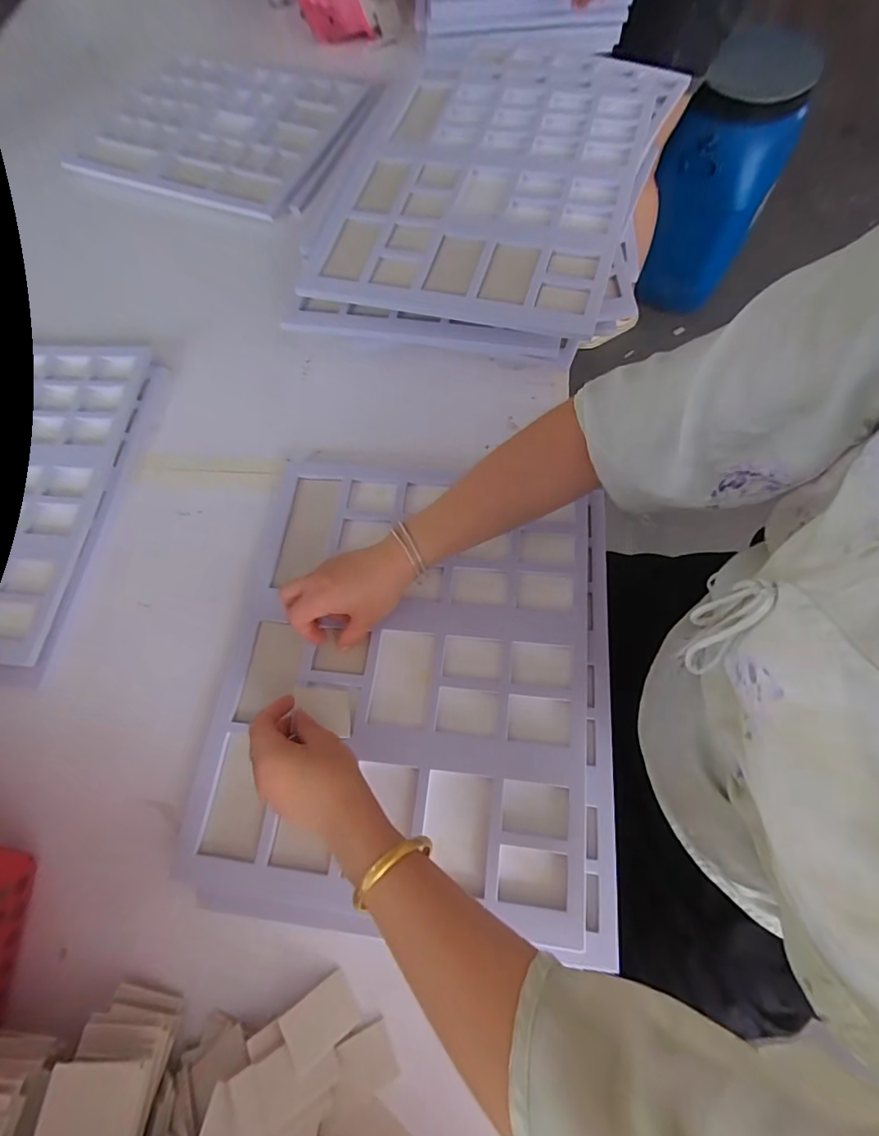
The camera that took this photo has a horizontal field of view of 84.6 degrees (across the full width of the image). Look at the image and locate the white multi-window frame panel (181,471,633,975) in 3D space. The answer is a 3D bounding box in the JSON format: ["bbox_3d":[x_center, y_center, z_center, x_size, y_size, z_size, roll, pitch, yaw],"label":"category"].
[{"bbox_3d":[-0.028,0.094,0.479,0.379,0.035,0.417,5,68,7],"label":"white multi-window frame panel"}]

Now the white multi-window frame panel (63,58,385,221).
[{"bbox_3d":[-0.370,-0.765,0.841,0.466,0.044,0.365,17,70,10],"label":"white multi-window frame panel"}]

